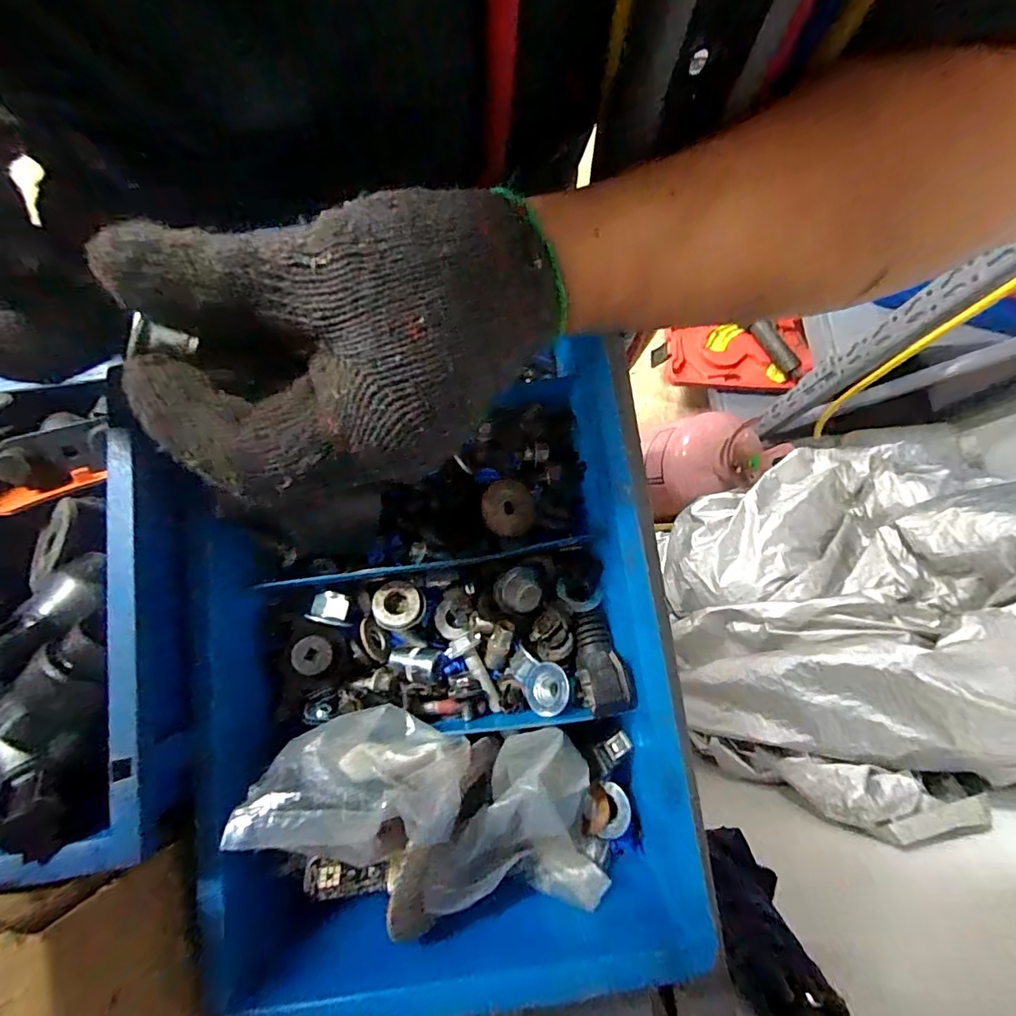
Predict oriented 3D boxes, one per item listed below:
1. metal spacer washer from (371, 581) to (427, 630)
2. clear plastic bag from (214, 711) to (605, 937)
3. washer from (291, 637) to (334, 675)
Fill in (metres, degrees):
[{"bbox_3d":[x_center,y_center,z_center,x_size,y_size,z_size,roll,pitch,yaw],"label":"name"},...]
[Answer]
[{"bbox_3d":[-0.057,0.050,0.260,0.025,0.008,0.025,0,79,0],"label":"metal spacer washer"},{"bbox_3d":[-0.023,0.127,0.215,0.161,0.038,0.070,22,78,-19],"label":"clear plastic bag"},{"bbox_3d":[-0.096,0.072,0.244,0.018,0.004,0.018,6,71,-18],"label":"washer"}]

